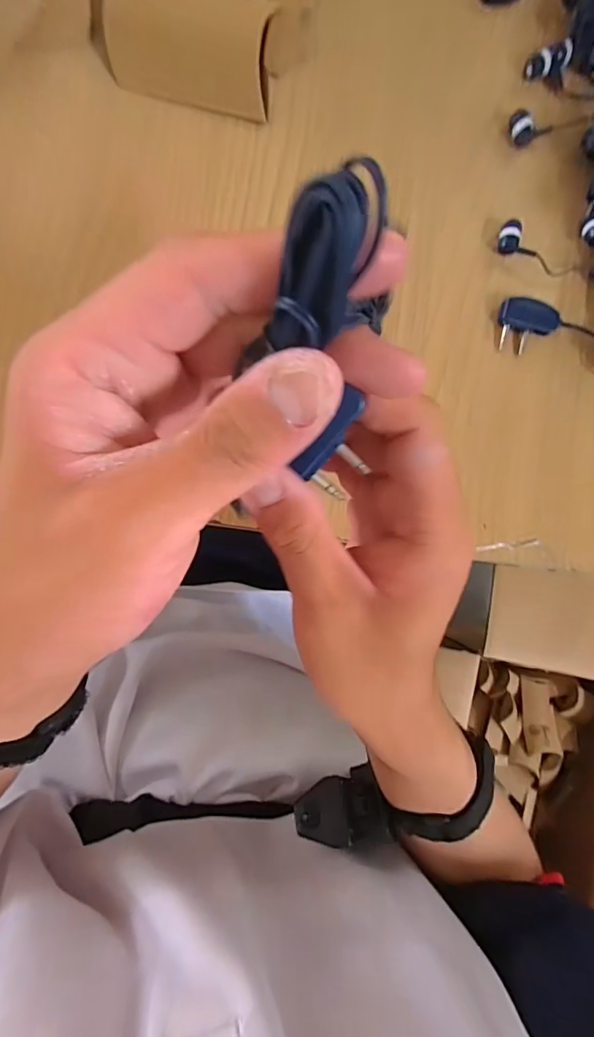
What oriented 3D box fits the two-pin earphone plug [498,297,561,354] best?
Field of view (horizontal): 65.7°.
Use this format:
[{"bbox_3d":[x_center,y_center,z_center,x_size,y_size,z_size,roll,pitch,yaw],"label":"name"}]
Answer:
[{"bbox_3d":[0.139,-0.115,0.275,0.036,0.010,0.028,5,86,-9],"label":"two-pin earphone plug"}]

